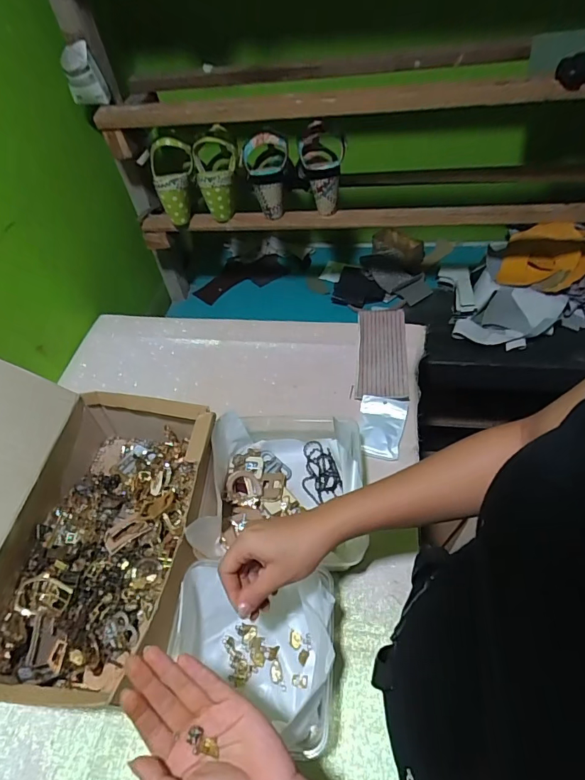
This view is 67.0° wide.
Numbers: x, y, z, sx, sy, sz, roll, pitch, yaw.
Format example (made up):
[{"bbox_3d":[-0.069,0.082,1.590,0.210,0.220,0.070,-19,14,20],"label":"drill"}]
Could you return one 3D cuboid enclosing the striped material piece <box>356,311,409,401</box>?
[{"bbox_3d":[0.148,-0.062,0.727,0.081,0.025,0.186,2,50,9],"label":"striped material piece"}]

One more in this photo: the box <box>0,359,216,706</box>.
[{"bbox_3d":[-0.290,0.131,0.502,0.346,0.215,0.333,6,51,12],"label":"box"}]

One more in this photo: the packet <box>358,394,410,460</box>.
[{"bbox_3d":[0.130,0.051,0.651,0.066,0.016,0.101,10,52,15],"label":"packet"}]

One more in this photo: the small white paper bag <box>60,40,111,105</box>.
[{"bbox_3d":[-0.338,-0.510,0.719,0.056,0.077,0.042,-28,54,-16],"label":"small white paper bag"}]

